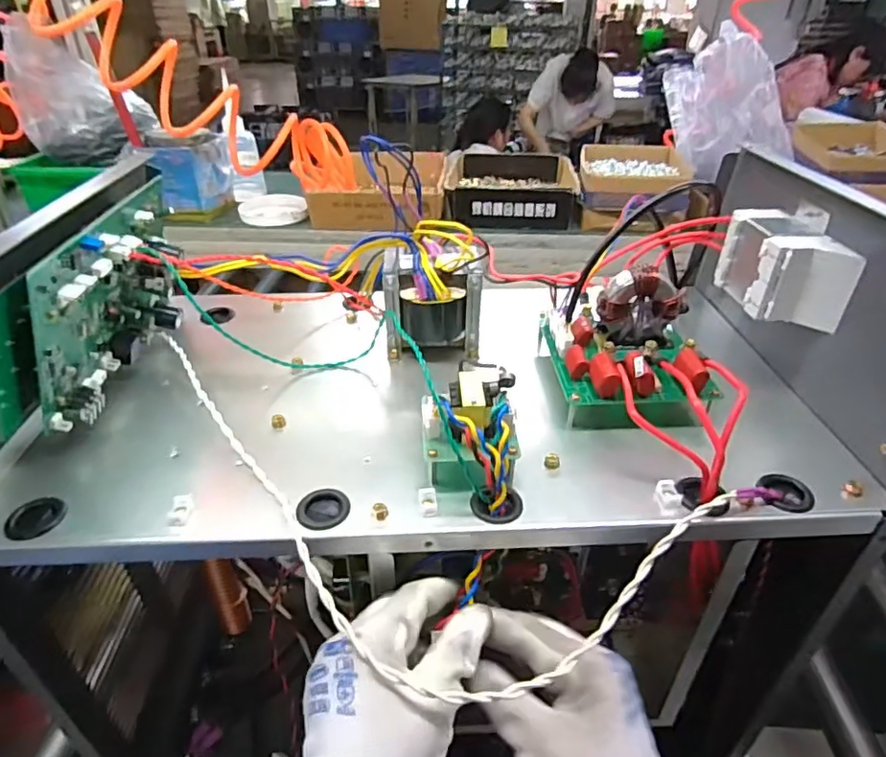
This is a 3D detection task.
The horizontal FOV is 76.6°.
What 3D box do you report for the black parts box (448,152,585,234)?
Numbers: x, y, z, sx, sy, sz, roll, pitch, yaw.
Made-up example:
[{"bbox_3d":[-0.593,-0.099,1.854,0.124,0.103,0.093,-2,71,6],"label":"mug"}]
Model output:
[{"bbox_3d":[0.104,-0.292,0.858,0.186,0.049,0.228,1,34,4],"label":"black parts box"}]

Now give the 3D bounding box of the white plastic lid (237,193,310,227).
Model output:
[{"bbox_3d":[-0.251,-0.252,0.834,0.095,0.018,0.107,-10,35,-12],"label":"white plastic lid"}]

